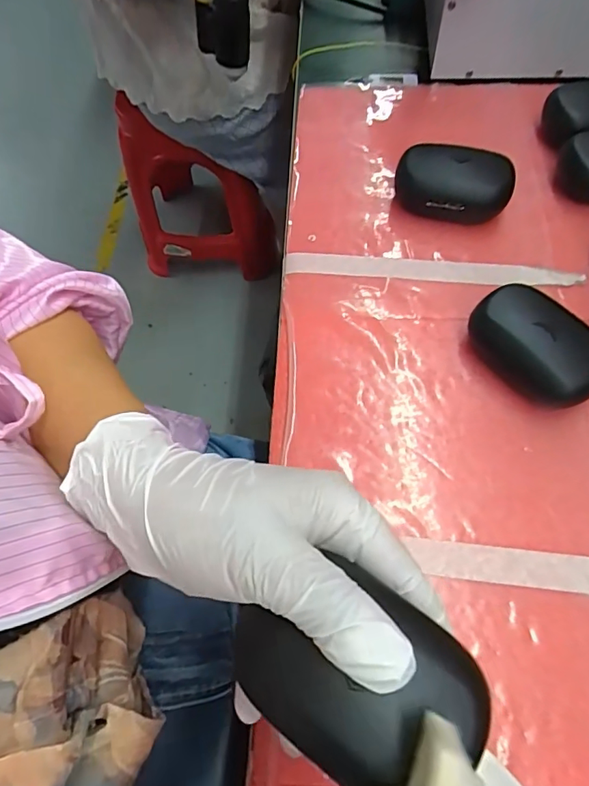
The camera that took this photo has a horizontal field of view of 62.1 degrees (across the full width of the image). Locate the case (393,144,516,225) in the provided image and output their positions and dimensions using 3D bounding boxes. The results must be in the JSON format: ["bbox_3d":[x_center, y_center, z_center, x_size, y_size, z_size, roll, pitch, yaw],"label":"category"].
[{"bbox_3d":[0.121,-0.158,0.375,0.085,0.036,0.055,15,66,11],"label":"case"}]

